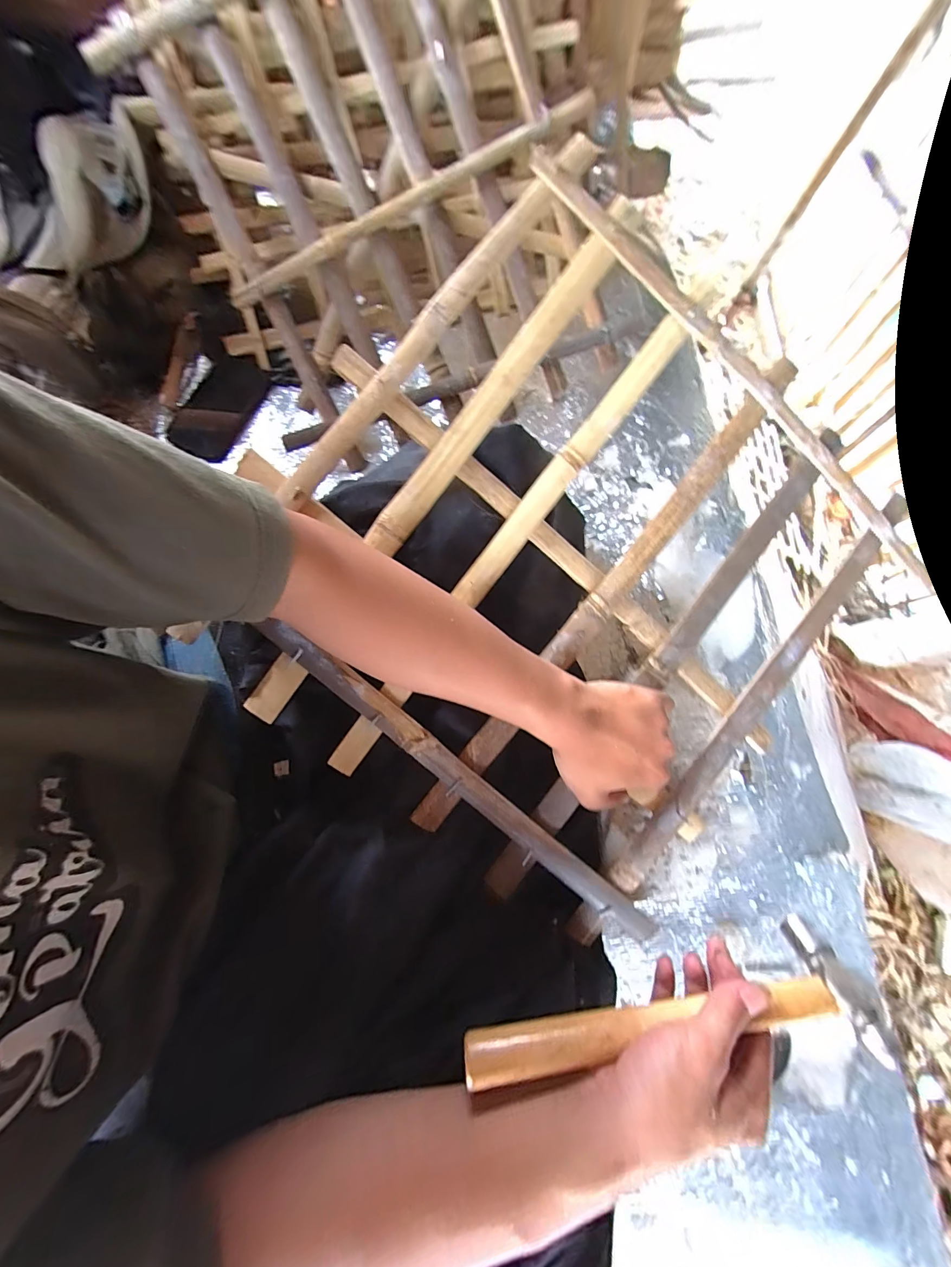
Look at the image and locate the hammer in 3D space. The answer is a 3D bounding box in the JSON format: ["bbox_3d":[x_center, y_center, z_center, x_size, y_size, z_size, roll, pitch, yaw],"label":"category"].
[{"bbox_3d":[0.127,0.258,0.263,0.259,0.063,0.028,-9,117,-10],"label":"hammer"}]

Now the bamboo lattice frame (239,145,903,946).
[{"bbox_3d":[0.082,-0.052,0.369,0.473,0.044,0.498,39,89,-7],"label":"bamboo lattice frame"}]

